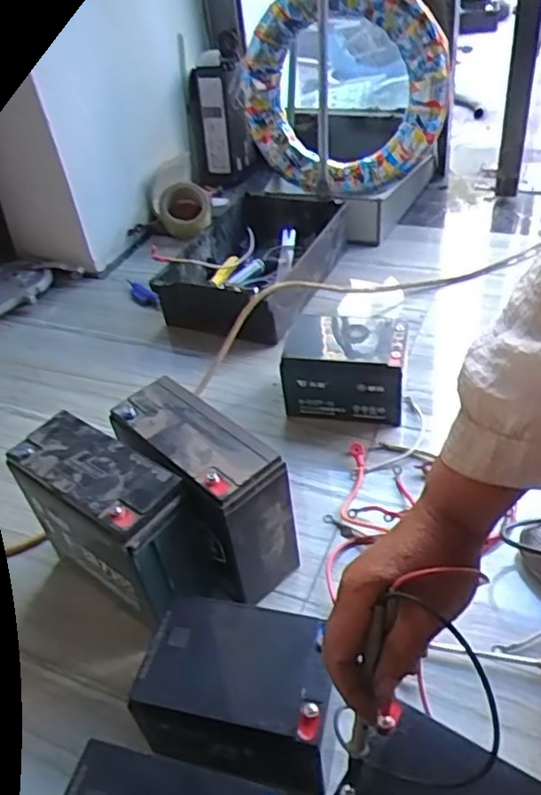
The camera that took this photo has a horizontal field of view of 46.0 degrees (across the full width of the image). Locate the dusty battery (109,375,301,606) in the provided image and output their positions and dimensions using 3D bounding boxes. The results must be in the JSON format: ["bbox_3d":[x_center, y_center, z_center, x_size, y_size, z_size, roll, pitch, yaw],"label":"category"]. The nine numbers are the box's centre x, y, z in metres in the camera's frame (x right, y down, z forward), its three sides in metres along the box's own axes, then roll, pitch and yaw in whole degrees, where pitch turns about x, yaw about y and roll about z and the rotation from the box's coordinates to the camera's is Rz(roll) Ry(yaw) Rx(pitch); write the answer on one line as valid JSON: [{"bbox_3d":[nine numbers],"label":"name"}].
[{"bbox_3d":[-0.070,0.105,0.669,0.188,0.185,0.089,27,51,35],"label":"dusty battery"}]

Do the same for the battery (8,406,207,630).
[{"bbox_3d":[-0.153,0.123,0.631,0.192,0.150,0.078,23,49,32],"label":"battery"}]

